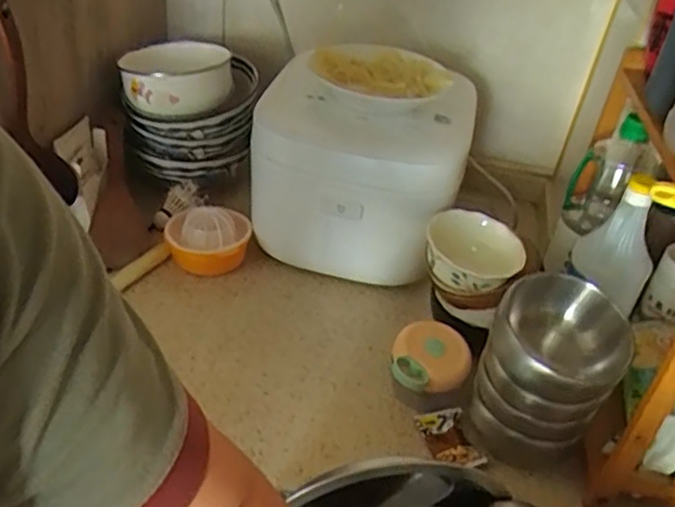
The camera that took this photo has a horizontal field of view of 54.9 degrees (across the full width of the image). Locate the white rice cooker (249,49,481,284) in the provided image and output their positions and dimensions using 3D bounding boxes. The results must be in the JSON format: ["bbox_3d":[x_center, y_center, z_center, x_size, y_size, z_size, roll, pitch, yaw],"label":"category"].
[{"bbox_3d":[0.033,-0.130,0.861,0.258,0.213,0.261,13,38,8],"label":"white rice cooker"}]

